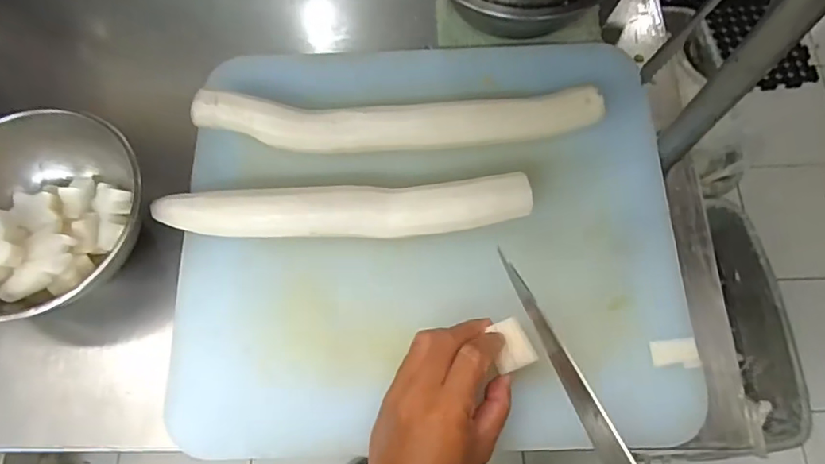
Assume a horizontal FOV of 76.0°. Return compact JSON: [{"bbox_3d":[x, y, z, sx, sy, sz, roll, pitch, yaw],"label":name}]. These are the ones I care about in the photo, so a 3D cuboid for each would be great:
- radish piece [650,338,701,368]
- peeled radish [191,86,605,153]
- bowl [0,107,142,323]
[{"bbox_3d":[0.192,0.089,0.385,0.032,0.005,0.020,-5,70,0],"label":"radish piece"},{"bbox_3d":[-0.011,-0.092,0.429,0.320,0.033,0.038,-2,70,1],"label":"peeled radish"},{"bbox_3d":[-0.291,-0.008,0.422,0.158,0.067,0.155,-35,73,-10],"label":"bowl"}]

